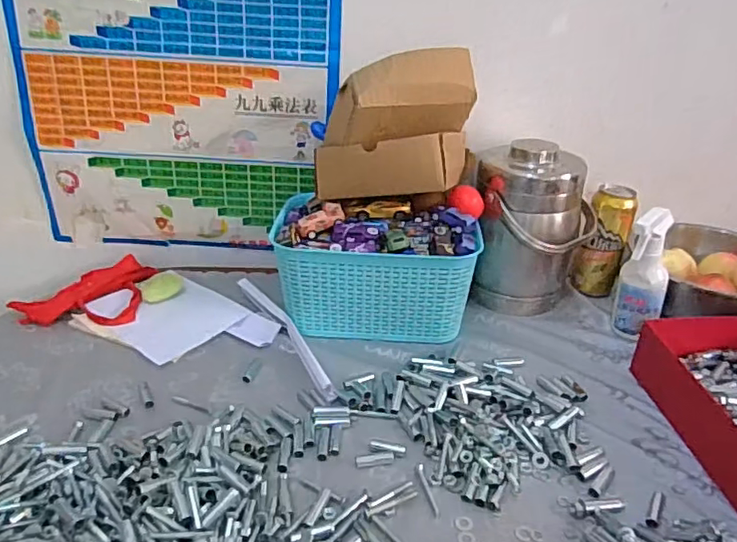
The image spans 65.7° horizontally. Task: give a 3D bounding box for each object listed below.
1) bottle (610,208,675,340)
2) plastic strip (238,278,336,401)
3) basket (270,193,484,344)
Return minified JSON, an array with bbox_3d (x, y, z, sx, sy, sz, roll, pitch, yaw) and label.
[{"bbox_3d":[0.363,0.013,0.749,0.059,0.183,0.060,16,30,25],"label":"bottle"},{"bbox_3d":[-0.114,0.078,0.770,0.027,0.018,0.302,-14,31,-28],"label":"plastic strip"},{"bbox_3d":[0.009,-0.001,0.806,0.275,0.133,0.154,3,27,3],"label":"basket"}]

